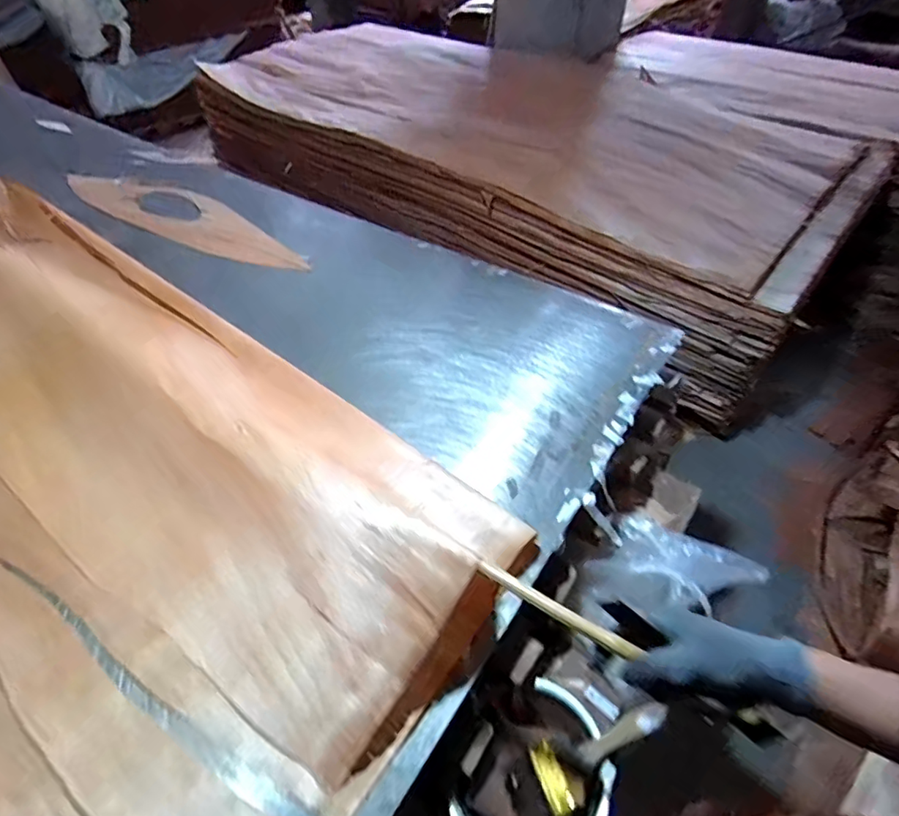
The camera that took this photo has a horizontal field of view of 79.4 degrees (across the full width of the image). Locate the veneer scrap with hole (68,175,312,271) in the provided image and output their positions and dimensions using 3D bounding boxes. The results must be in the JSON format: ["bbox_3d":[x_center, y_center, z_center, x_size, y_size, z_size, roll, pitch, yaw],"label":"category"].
[{"bbox_3d":[-0.552,-0.406,1.136,0.671,0.010,0.171,23,49,20],"label":"veneer scrap with hole"}]

